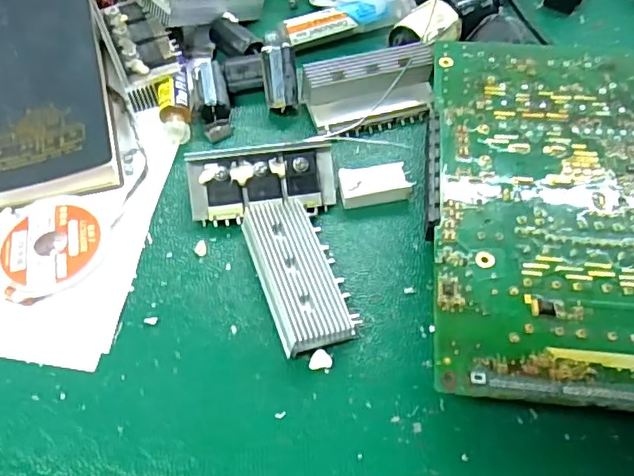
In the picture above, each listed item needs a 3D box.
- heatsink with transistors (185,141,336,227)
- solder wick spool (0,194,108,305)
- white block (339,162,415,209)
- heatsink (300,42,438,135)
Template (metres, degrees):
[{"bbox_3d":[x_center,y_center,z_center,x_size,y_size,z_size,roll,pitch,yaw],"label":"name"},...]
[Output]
[{"bbox_3d":[-0.027,-0.027,0.283,0.069,0.016,0.034,-7,98,-8],"label":"heatsink with transistors"},{"bbox_3d":[-0.119,0.003,0.266,0.044,0.009,0.052,-18,60,-14],"label":"solder wick spool"},{"bbox_3d":[0.029,-0.025,0.292,0.034,0.012,0.019,-6,58,-7],"label":"white block"},{"bbox_3d":[0.029,-0.078,0.314,0.070,0.030,0.031,-13,59,-11],"label":"heatsink"}]

